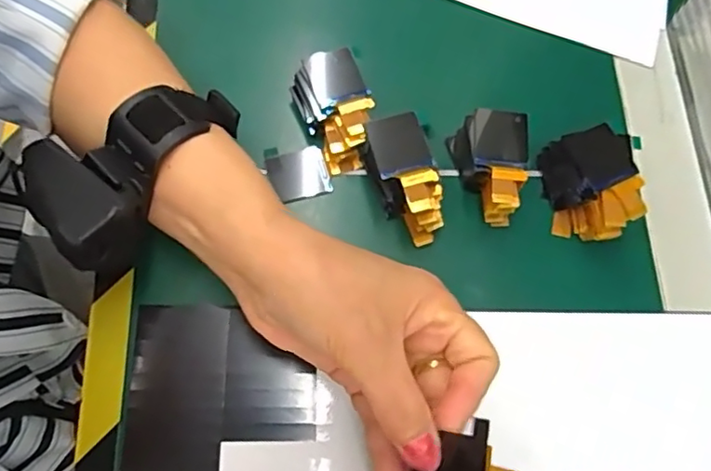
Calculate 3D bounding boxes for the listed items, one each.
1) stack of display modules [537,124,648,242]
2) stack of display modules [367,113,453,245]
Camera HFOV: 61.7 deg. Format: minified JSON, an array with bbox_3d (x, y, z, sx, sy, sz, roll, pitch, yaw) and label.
[{"bbox_3d":[0.127,-0.025,0.322,0.035,0.037,0.060,-4,73,-6],"label":"stack of display modules"},{"bbox_3d":[0.028,-0.029,0.314,0.030,0.037,0.060,-26,76,-12],"label":"stack of display modules"}]

